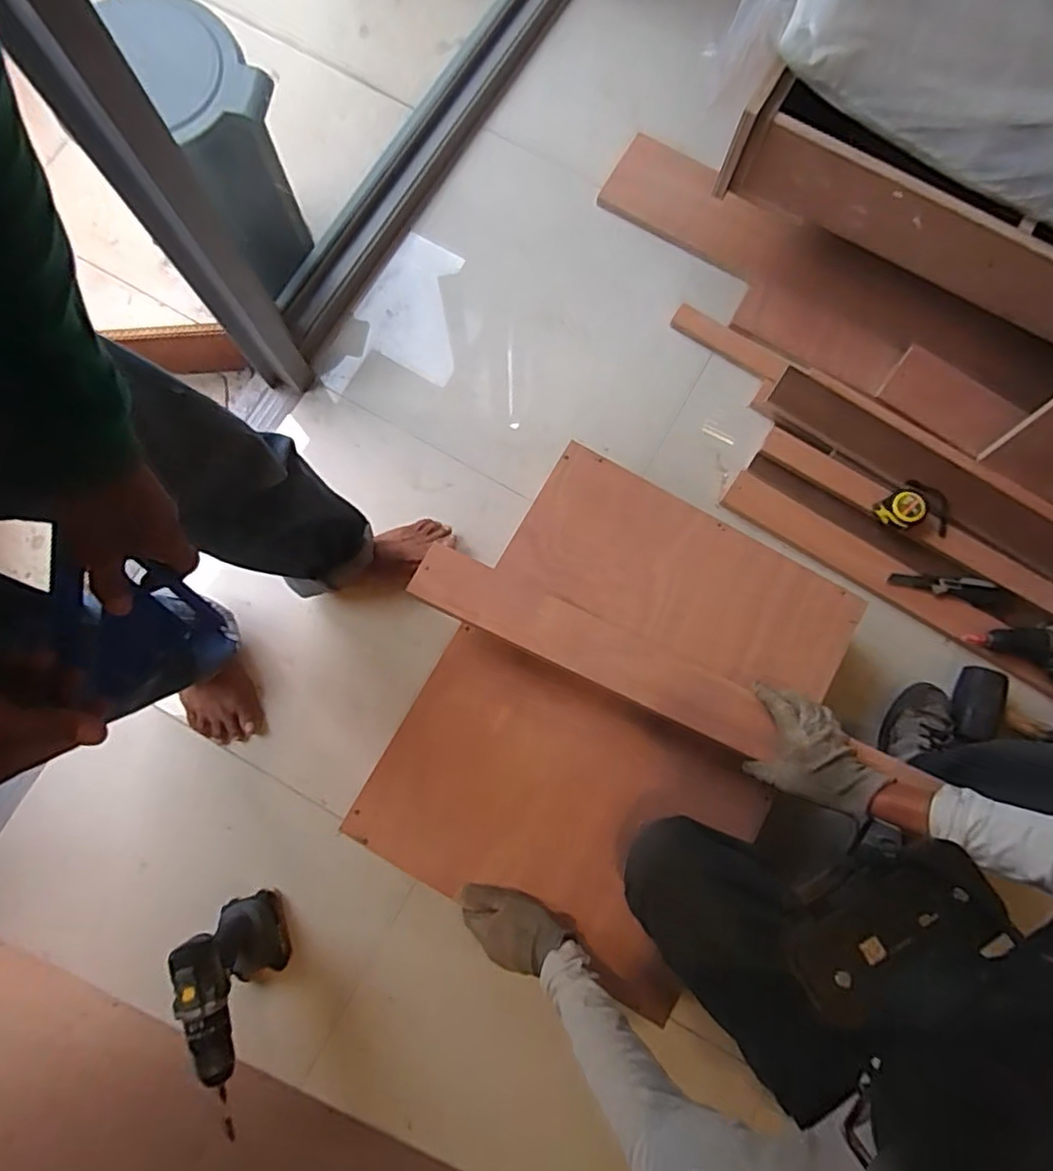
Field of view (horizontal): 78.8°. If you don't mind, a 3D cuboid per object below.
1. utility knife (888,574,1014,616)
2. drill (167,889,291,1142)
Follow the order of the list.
[{"bbox_3d":[0.681,0.005,1.026,0.179,0.012,0.044,15,80,4],"label":"utility knife"},{"bbox_3d":[-0.370,0.544,0.835,0.070,0.211,0.230,-21,80,-2],"label":"drill"}]

